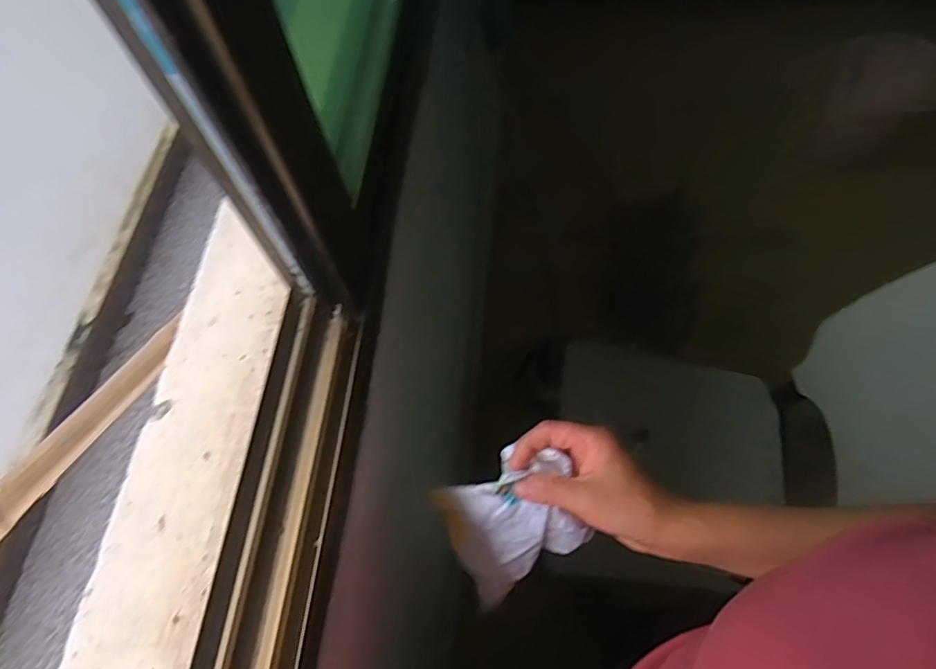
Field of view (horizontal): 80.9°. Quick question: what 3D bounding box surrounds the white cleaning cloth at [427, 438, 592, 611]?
[{"bbox_3d":[0.037,0.153,0.450,0.104,0.118,0.089,-27,66,-9],"label":"white cleaning cloth"}]

